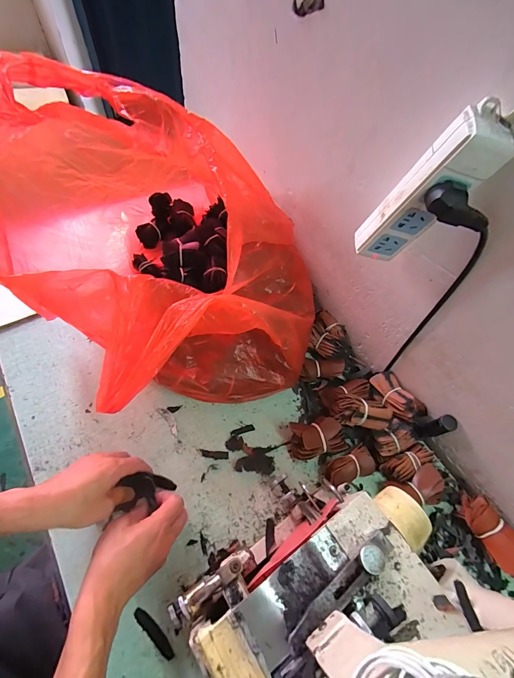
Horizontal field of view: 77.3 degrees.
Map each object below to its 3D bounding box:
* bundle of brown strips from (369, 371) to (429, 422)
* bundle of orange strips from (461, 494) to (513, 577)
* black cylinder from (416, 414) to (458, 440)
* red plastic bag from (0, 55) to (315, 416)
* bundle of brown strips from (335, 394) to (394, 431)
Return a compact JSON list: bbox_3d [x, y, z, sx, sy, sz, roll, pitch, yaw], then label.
[{"bbox_3d":[0.232,0.093,0.528,0.048,0.030,0.094,-30,66,-20],"label":"bundle of brown strips"},{"bbox_3d":[0.327,0.268,0.447,0.044,0.030,0.097,-14,46,-11],"label":"bundle of orange strips"},{"bbox_3d":[0.284,0.142,0.510,0.026,0.084,0.025,2,59,-3],"label":"black cylinder"},{"bbox_3d":[-0.130,-0.158,0.510,0.476,0.311,0.506,14,59,4],"label":"red plastic bag"},{"bbox_3d":[0.166,0.117,0.500,0.082,0.041,0.042,15,59,4],"label":"bundle of brown strips"}]

